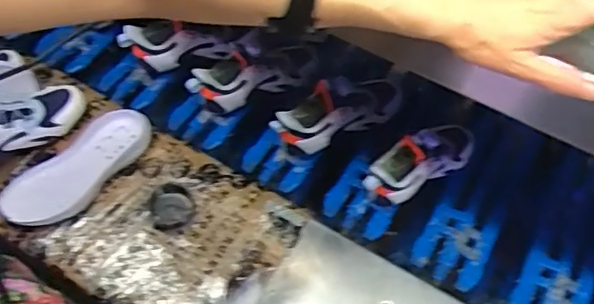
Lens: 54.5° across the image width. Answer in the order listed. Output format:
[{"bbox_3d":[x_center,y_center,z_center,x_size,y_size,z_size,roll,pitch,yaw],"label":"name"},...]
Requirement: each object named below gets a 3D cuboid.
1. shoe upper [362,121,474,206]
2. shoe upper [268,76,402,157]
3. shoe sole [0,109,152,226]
[{"bbox_3d":[0.175,0.009,0.813,0.194,0.099,0.065,-22,59,-32],"label":"shoe upper"},{"bbox_3d":[0.059,-0.064,0.851,0.212,0.111,0.077,-20,59,-29],"label":"shoe upper"},{"bbox_3d":[-0.300,0.022,0.802,0.217,0.025,0.096,-40,66,-21],"label":"shoe sole"}]

